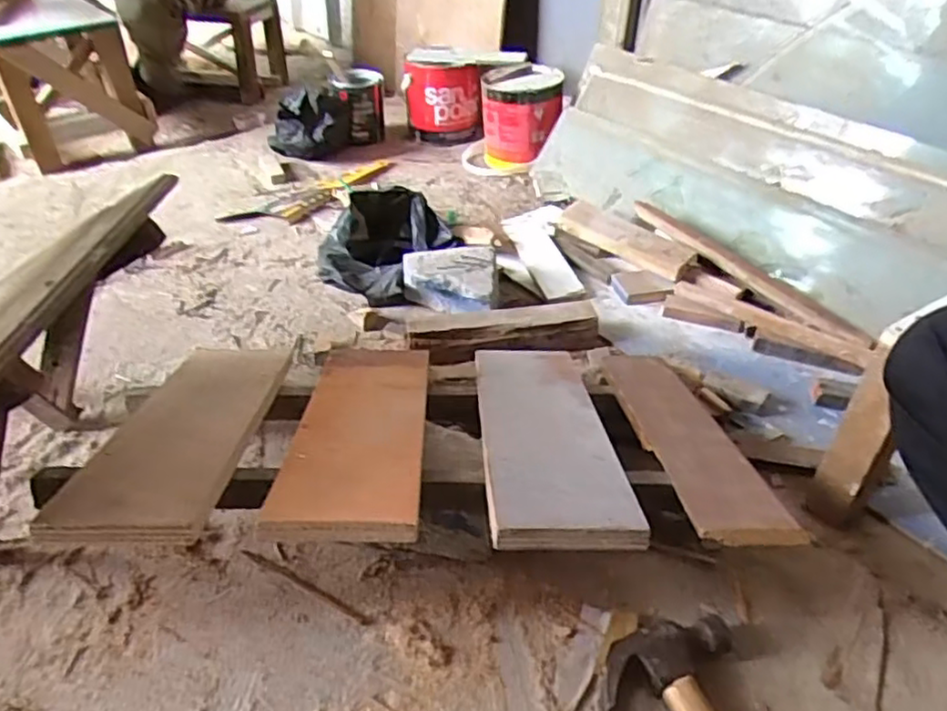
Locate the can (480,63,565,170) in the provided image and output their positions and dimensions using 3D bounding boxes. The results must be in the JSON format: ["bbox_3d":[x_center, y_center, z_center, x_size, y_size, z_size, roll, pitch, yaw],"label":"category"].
[{"bbox_3d":[0.087,-0.449,1.331,0.156,0.163,0.122,8,39,8],"label":"can"}]

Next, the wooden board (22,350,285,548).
[{"bbox_3d":[-0.254,0.059,0.631,0.114,0.016,0.336,-1,23,-2],"label":"wooden board"}]

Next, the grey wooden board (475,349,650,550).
[{"bbox_3d":[0.065,0.062,0.654,0.115,0.022,0.352,0,22,-1],"label":"grey wooden board"}]

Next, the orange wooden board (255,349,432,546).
[{"bbox_3d":[-0.100,0.060,0.645,0.110,0.022,0.338,0,22,-1],"label":"orange wooden board"}]

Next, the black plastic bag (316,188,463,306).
[{"bbox_3d":[-0.128,-0.161,1.011,0.153,0.101,0.182,26,45,28],"label":"black plastic bag"}]

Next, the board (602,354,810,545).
[{"bbox_3d":[0.193,0.064,0.667,0.081,0.019,0.351,-1,22,-3],"label":"board"}]

